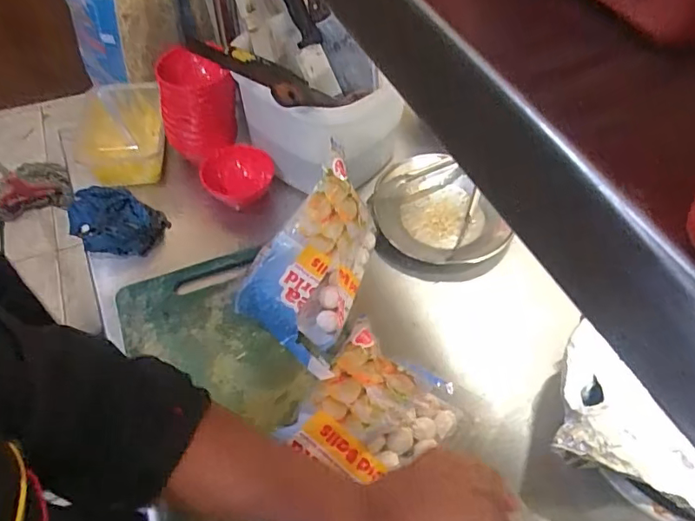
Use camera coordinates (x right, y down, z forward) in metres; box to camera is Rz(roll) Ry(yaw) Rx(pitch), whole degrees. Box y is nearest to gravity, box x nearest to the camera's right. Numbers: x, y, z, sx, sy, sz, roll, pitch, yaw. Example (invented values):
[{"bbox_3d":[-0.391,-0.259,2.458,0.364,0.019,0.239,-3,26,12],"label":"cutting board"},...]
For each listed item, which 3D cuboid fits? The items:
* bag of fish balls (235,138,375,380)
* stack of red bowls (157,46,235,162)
[{"bbox_3d":[-0.051,0.002,0.619,0.131,0.120,0.238,14,55,8],"label":"bag of fish balls"},{"bbox_3d":[-0.212,-0.223,0.741,0.107,0.120,0.098,-17,56,-14],"label":"stack of red bowls"}]

